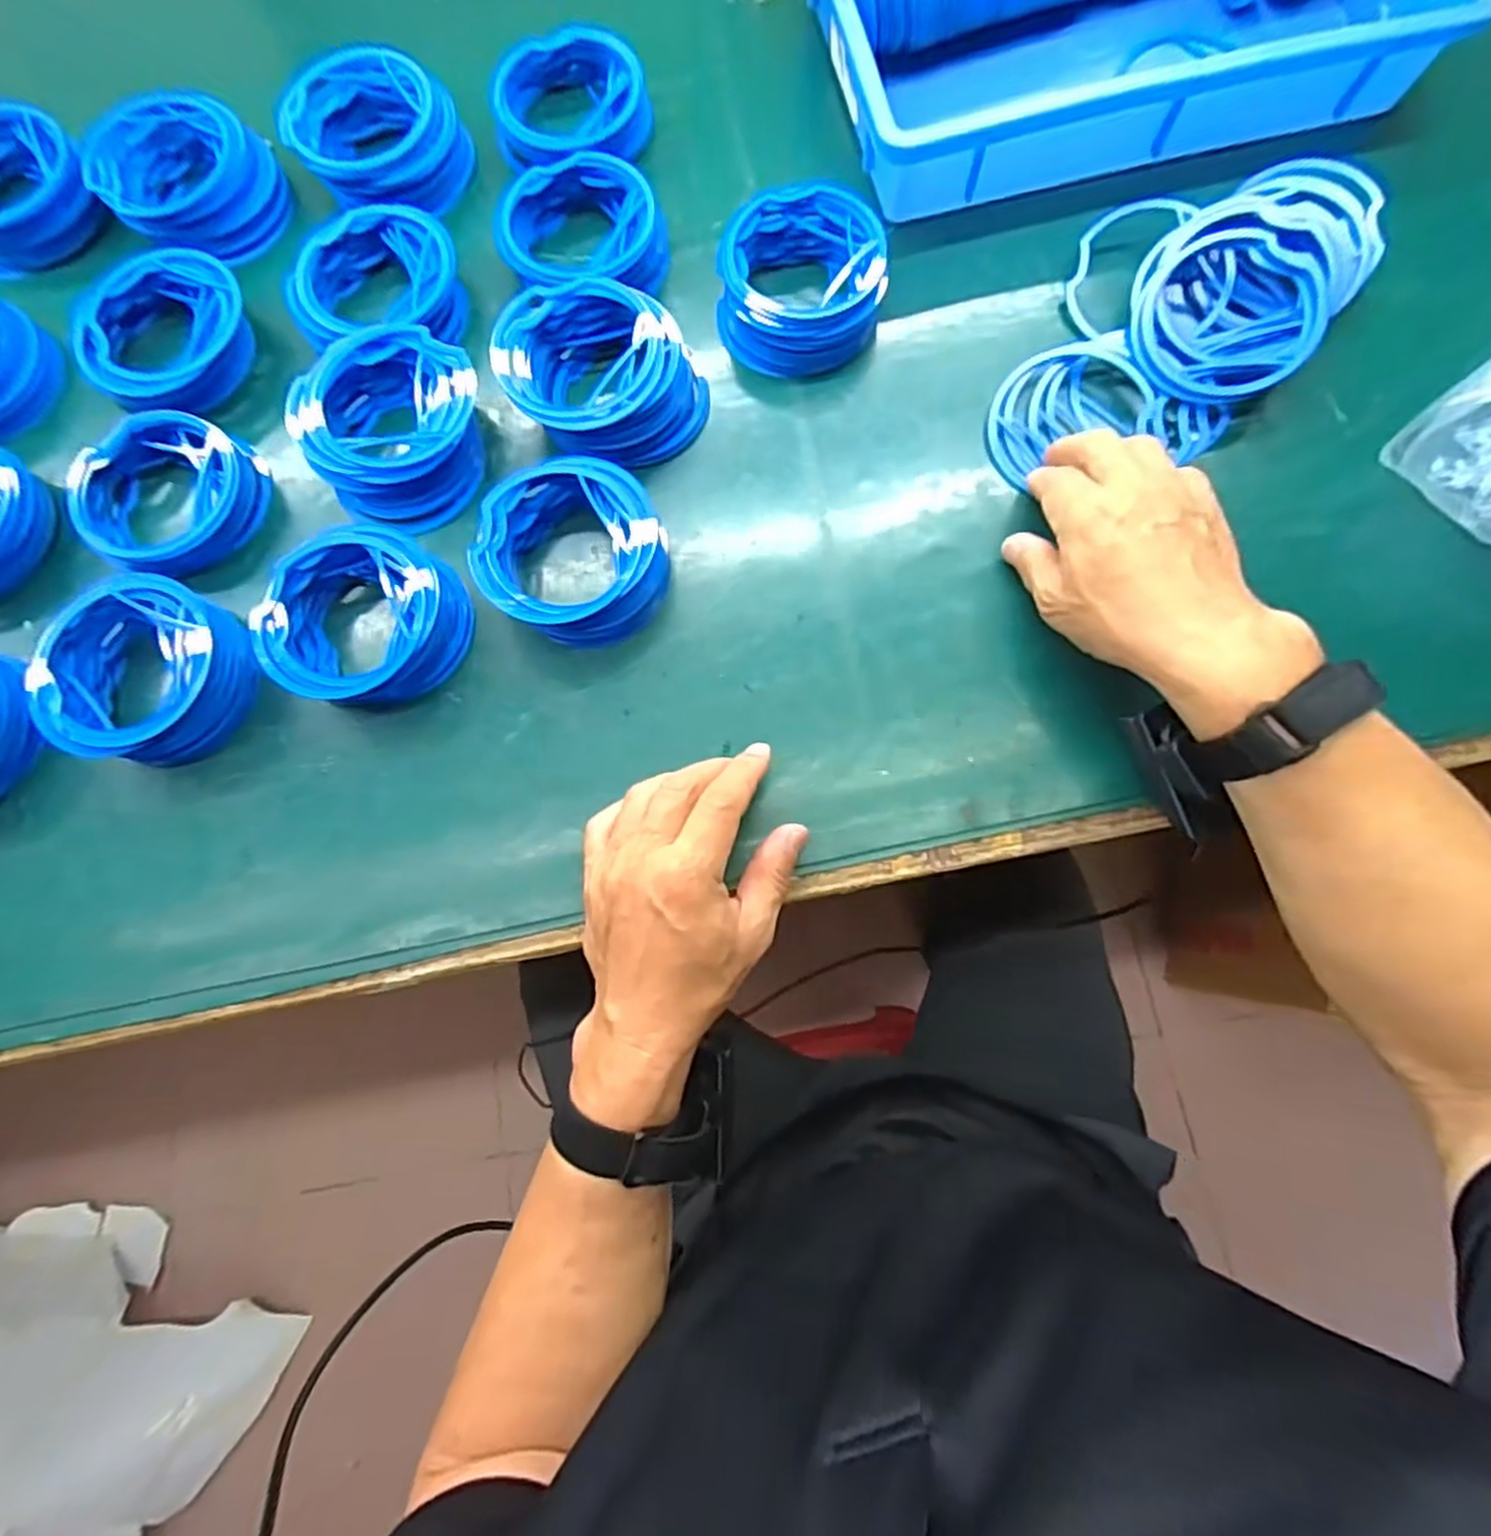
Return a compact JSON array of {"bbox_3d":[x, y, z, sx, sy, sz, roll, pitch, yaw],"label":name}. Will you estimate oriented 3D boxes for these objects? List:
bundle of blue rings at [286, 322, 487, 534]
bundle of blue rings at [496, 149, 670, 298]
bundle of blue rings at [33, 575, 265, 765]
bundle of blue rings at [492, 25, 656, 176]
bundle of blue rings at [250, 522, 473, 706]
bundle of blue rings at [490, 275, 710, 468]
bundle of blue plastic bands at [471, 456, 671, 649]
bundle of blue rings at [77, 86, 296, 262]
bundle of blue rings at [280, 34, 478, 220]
[{"bbox_3d":[-0.208,-0.203,0.438,0.101,0.050,0.103,0,80,1],"label":"bundle of blue rings"},{"bbox_3d":[-0.105,-0.337,0.459,0.093,0.045,0.095,0,80,1],"label":"bundle of blue rings"},{"bbox_3d":[-0.333,-0.053,0.402,0.099,0.045,0.097,0,80,1],"label":"bundle of blue rings"},{"bbox_3d":[-0.115,-0.437,0.479,0.095,0.041,0.095,0,80,1],"label":"bundle of blue rings"},{"bbox_3d":[-0.215,-0.083,0.404,0.099,0.036,0.097,0,80,1],"label":"bundle of blue rings"},{"bbox_3d":[-0.088,-0.236,0.432,0.104,0.041,0.110,0,80,1],"label":"bundle of blue rings"},{"bbox_3d":[-0.096,-0.123,0.415,0.103,0.034,0.098,0,80,1],"label":"bundle of blue plastic bands"},{"bbox_3d":[-0.364,-0.388,0.477,0.102,0.039,0.095,0,80,1],"label":"bundle of blue rings"},{"bbox_3d":[-0.243,-0.413,0.477,0.106,0.042,0.094,26,81,5],"label":"bundle of blue rings"}]

